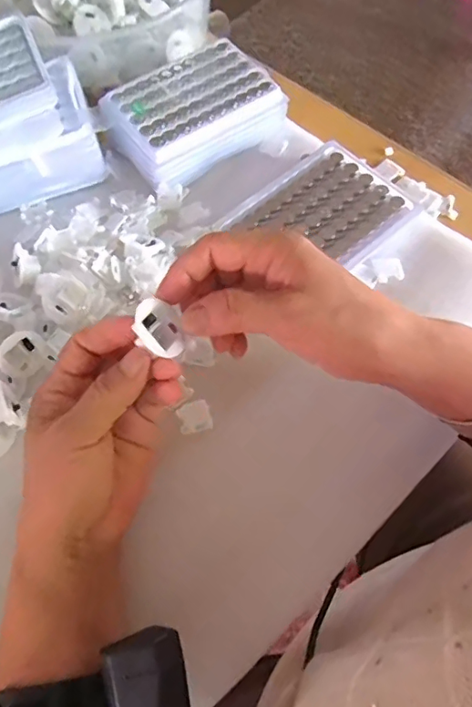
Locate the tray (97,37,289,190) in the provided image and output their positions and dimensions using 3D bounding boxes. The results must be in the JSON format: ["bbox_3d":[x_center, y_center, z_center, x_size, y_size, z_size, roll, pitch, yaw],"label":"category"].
[{"bbox_3d":[-0.035,-0.201,0.422,0.128,0.030,0.096,-36,70,-13],"label":"tray"}]

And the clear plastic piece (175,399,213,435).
[{"bbox_3d":[-0.027,0.042,0.334,0.021,0.004,0.020,-14,66,-4],"label":"clear plastic piece"}]

